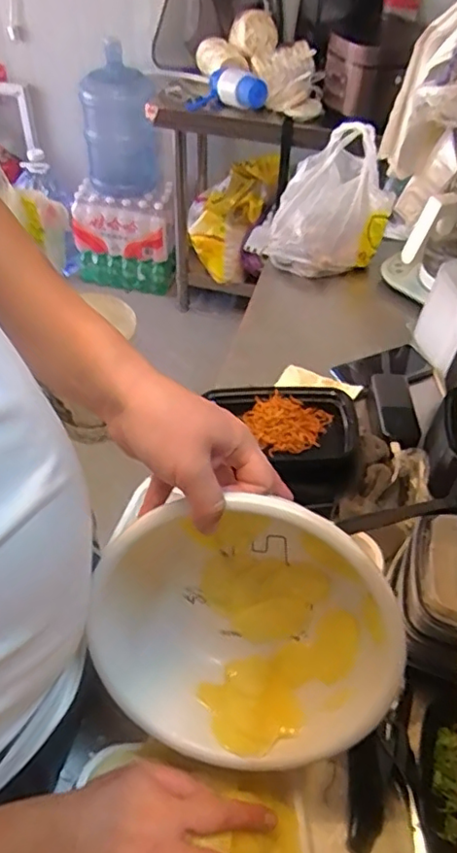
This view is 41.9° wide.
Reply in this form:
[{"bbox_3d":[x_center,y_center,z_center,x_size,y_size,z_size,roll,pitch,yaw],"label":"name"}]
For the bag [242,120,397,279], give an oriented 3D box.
[{"bbox_3d":[0.179,-0.427,1.177,0.179,0.261,0.197,-23,53,-22],"label":"bag"}]

